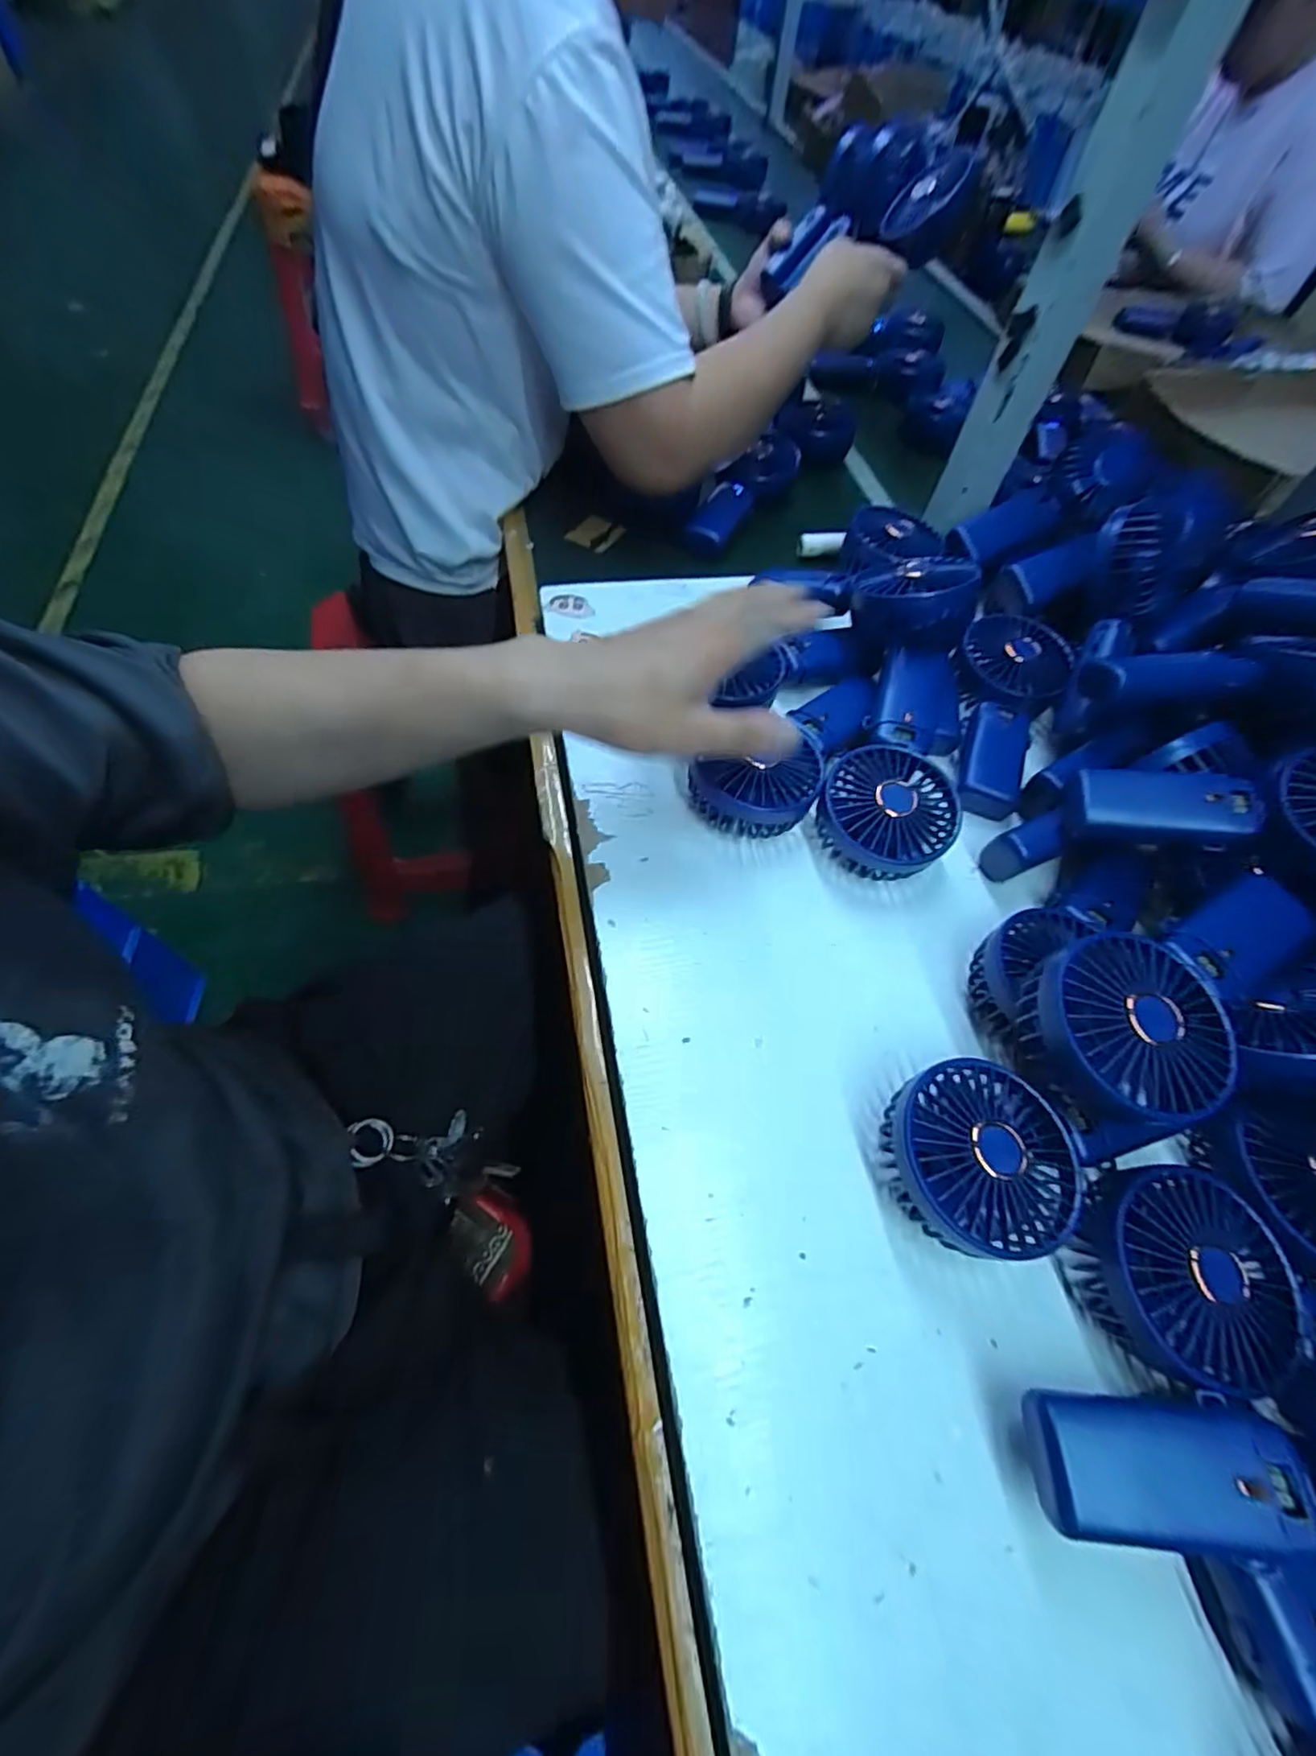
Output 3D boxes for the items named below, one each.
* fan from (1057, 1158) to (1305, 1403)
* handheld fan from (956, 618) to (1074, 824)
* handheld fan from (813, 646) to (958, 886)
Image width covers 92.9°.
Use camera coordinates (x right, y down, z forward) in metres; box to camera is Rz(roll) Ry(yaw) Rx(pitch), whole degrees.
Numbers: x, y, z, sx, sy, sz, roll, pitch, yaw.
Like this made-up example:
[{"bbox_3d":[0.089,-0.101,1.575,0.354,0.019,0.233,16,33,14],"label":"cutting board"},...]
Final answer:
[{"bbox_3d":[0.243,0.184,0.293,0.085,0.045,0.085,2,59,-4],"label":"fan"},{"bbox_3d":[0.257,-0.132,0.481,0.079,0.045,0.185,27,60,11],"label":"handheld fan"},{"bbox_3d":[0.167,-0.078,0.430,0.081,0.061,0.172,23,60,8],"label":"handheld fan"}]

